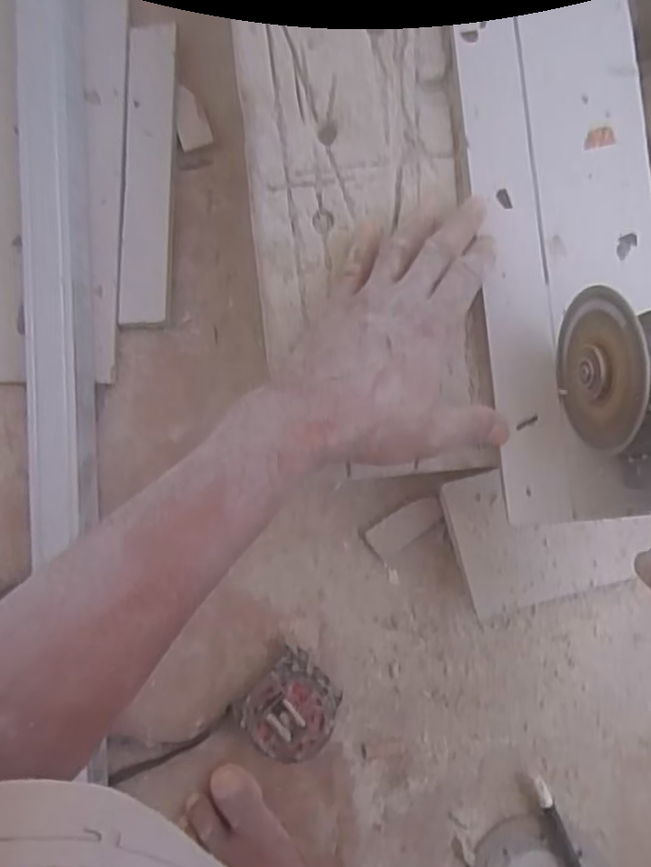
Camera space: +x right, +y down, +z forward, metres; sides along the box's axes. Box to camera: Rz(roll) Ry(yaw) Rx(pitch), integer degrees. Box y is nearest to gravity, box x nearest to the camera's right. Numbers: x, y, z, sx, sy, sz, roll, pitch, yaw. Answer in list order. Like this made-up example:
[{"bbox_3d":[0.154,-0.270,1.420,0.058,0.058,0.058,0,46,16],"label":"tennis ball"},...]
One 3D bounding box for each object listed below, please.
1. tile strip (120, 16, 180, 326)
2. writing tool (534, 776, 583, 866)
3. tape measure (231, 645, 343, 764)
[{"bbox_3d":[-0.134,-0.198,0.515,0.037,0.013,0.228,1,88,2],"label":"tile strip"},{"bbox_3d":[0.174,0.303,0.471,0.011,0.010,0.125,-22,87,1],"label":"writing tool"},{"bbox_3d":[-0.024,0.192,0.472,0.061,0.038,0.063,41,90,3],"label":"tape measure"}]

